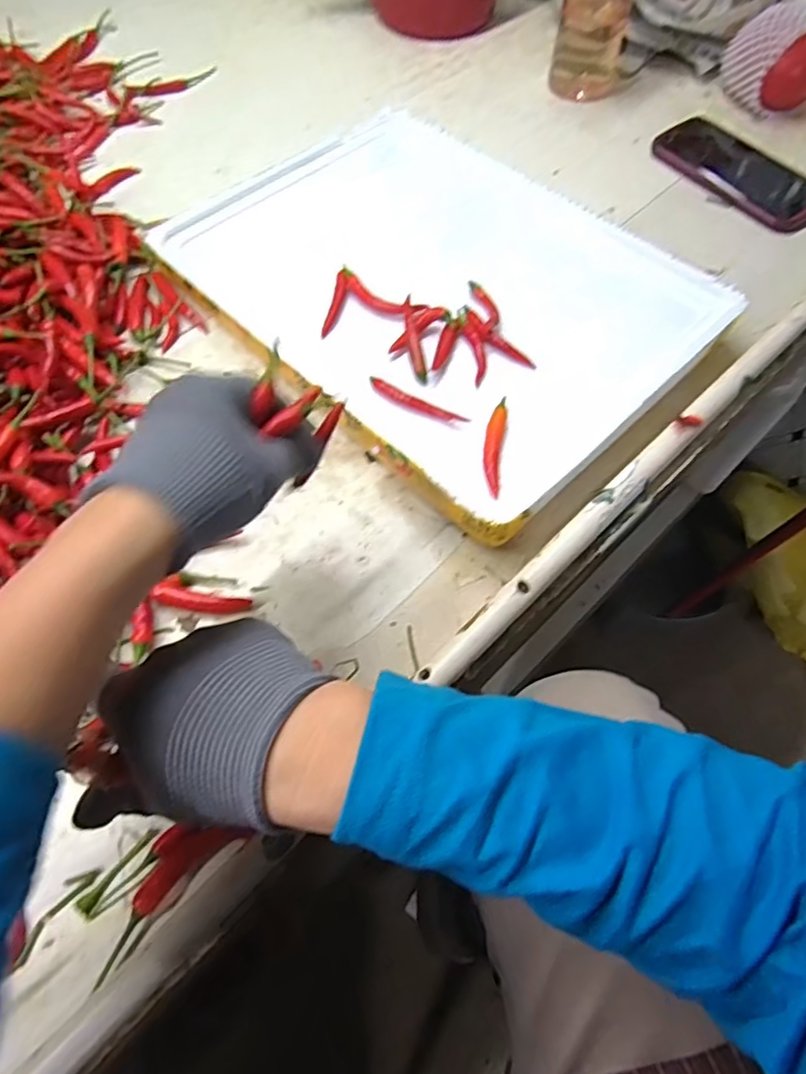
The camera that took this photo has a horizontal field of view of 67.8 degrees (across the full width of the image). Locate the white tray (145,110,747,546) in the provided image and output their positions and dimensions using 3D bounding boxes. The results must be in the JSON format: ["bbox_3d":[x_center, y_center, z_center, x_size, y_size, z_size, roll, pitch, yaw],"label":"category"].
[{"bbox_3d":[0.025,-0.205,0.483,0.288,0.039,0.388,-40,70,-20],"label":"white tray"}]

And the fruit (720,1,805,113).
[{"bbox_3d":[0.370,-0.473,0.592,0.078,0.070,0.071,0,62,-2],"label":"fruit"}]

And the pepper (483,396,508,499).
[{"bbox_3d":[0.060,-0.059,0.395,0.013,0.008,0.072,9,62,3],"label":"pepper"}]

